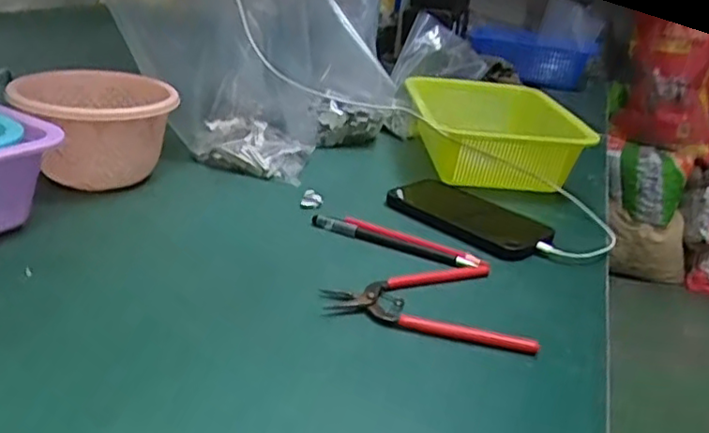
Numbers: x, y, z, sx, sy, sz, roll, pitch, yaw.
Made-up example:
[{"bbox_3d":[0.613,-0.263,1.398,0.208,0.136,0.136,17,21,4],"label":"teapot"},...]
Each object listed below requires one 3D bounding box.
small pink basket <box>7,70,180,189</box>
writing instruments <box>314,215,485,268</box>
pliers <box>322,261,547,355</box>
[{"bbox_3d":[-0.252,-0.082,0.626,0.141,0.091,0.159,-6,26,-28],"label":"small pink basket"},{"bbox_3d":[0.033,0.021,0.568,0.151,0.013,0.018,14,24,18],"label":"writing instruments"},{"bbox_3d":[0.051,0.063,0.480,0.139,0.009,0.116,3,23,-9],"label":"pliers"}]

